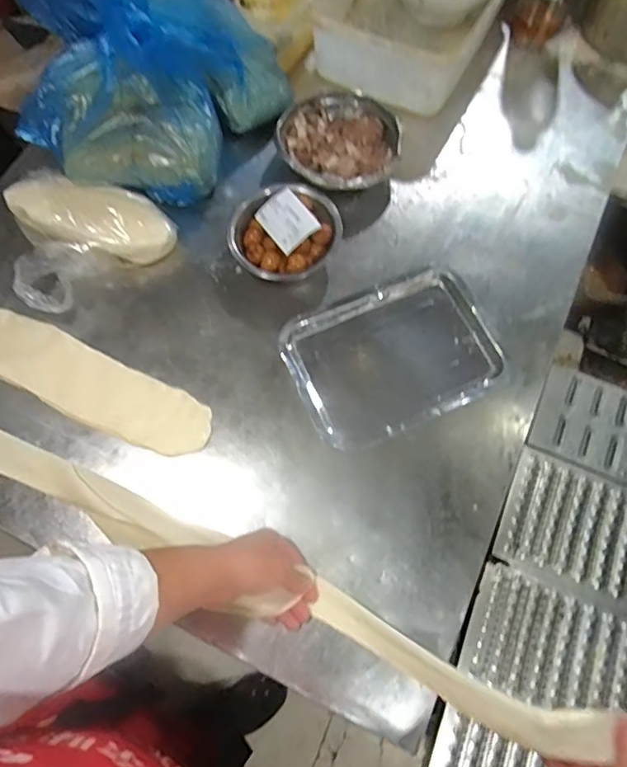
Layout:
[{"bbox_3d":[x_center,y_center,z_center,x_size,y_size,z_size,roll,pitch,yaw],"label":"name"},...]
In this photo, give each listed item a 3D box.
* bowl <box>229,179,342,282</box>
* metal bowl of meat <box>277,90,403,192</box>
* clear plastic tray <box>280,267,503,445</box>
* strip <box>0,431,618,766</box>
[{"bbox_3d":[-0.036,-0.200,0.703,0.130,0.046,0.126,0,68,0],"label":"bowl"},{"bbox_3d":[0.037,-0.338,0.767,0.158,0.053,0.170,0,68,0],"label":"metal bowl of meat"},{"bbox_3d":[0.098,-0.033,0.665,0.244,0.027,0.183,-23,70,-8],"label":"clear plastic tray"},{"bbox_3d":[-0.087,0.190,0.553,0.713,0.086,0.057,21,70,18],"label":"strip"}]

